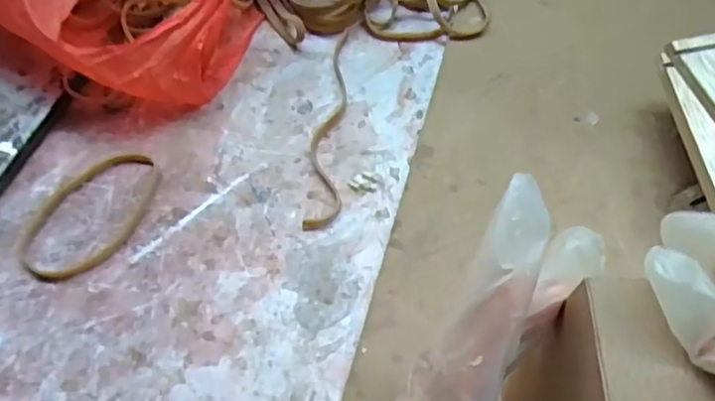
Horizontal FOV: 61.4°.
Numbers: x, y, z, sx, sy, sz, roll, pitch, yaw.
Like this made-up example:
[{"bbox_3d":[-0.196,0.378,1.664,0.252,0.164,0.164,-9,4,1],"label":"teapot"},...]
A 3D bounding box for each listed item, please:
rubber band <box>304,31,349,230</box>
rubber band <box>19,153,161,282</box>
[{"bbox_3d":[-0.016,-0.047,0.355,0.019,0.004,0.145,3,59,0],"label":"rubber band"},{"bbox_3d":[-0.141,0.005,0.318,0.055,0.004,0.083,17,60,8],"label":"rubber band"}]

